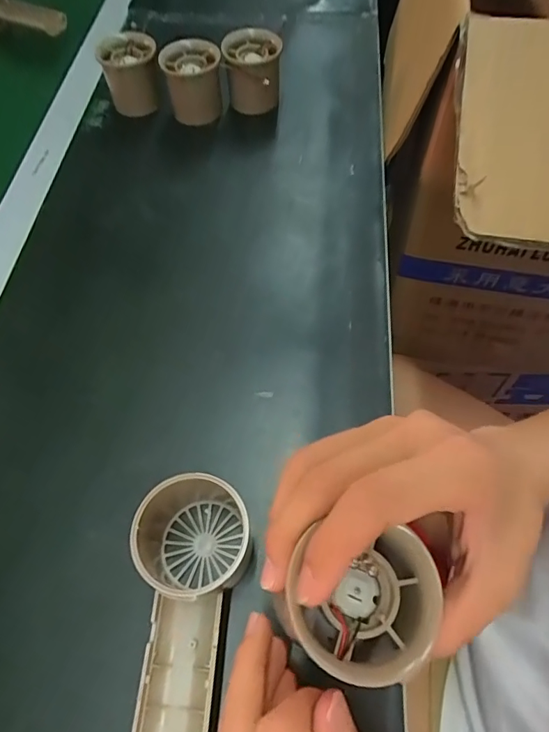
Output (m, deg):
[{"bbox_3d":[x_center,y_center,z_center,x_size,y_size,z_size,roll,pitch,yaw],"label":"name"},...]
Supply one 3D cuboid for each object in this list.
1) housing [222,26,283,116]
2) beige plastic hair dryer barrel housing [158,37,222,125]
[{"bbox_3d":[-0.020,-0.285,0.452,0.054,0.054,0.052,-1,61,2],"label":"housing"},{"bbox_3d":[-0.079,-0.275,0.451,0.056,0.053,0.053,-10,61,-3],"label":"beige plastic hair dryer barrel housing"}]

